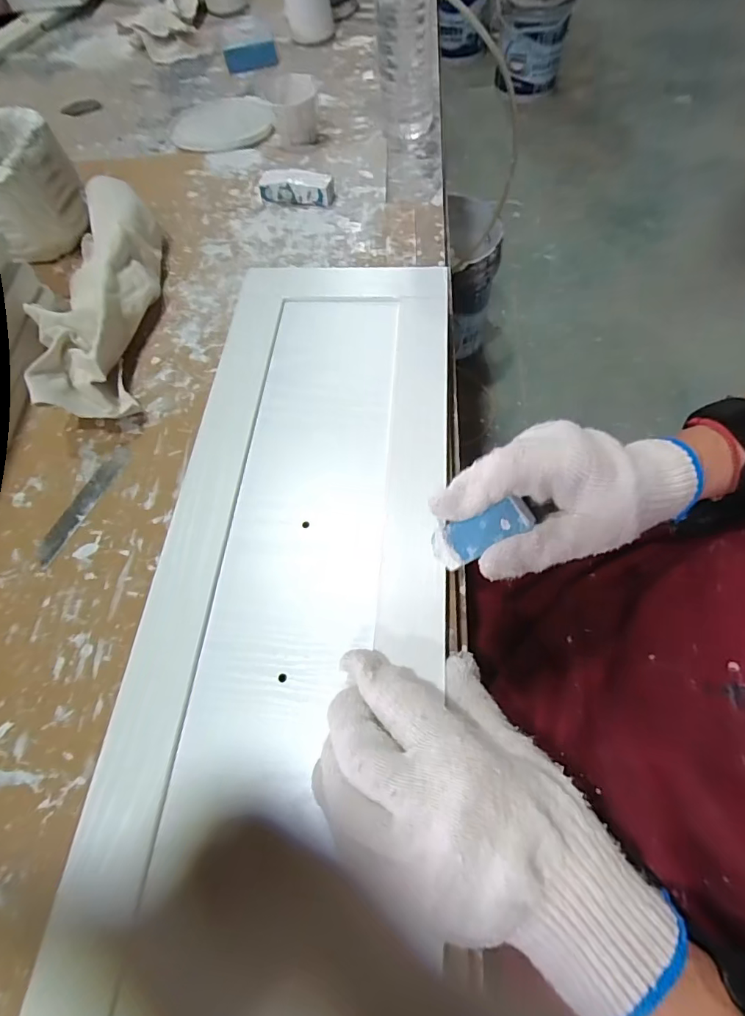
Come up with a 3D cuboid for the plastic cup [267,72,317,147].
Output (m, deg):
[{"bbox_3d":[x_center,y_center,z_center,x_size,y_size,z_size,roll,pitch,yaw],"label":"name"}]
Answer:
[{"bbox_3d":[-0.086,-0.439,0.521,0.048,0.051,0.050,-2,63,3],"label":"plastic cup"}]

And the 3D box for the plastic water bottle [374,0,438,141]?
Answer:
[{"bbox_3d":[0.034,-0.488,0.447,0.063,0.217,0.063,-2,63,3],"label":"plastic water bottle"}]

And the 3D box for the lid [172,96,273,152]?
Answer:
[{"bbox_3d":[-0.183,-0.463,0.565,0.115,0.011,0.134,-31,65,-12],"label":"lid"}]

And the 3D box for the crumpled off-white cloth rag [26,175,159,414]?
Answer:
[{"bbox_3d":[-0.226,-0.175,0.394,0.090,0.054,0.245,-13,62,-3],"label":"crumpled off-white cloth rag"}]

